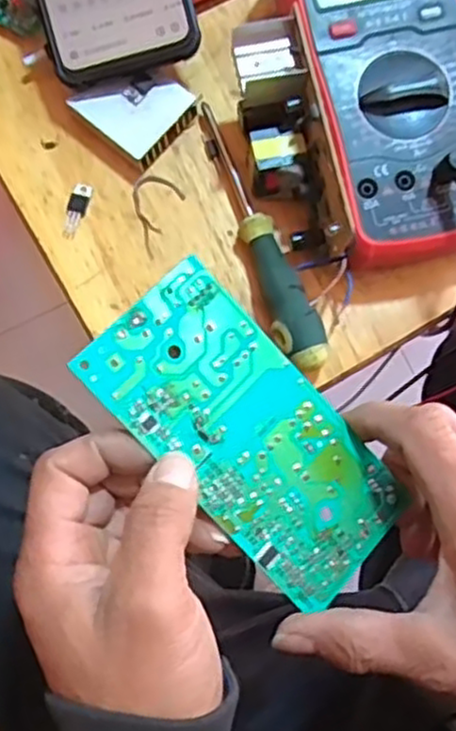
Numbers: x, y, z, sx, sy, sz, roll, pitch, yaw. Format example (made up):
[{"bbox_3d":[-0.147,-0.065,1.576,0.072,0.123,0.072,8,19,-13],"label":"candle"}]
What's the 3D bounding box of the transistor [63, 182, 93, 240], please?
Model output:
[{"bbox_3d":[-0.081,-0.084,0.385,0.011,0.004,0.032,10,79,2],"label":"transistor"}]

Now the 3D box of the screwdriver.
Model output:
[{"bbox_3d":[0.018,-0.070,0.372,0.023,0.024,0.153,-18,80,-3],"label":"screwdriver"}]

